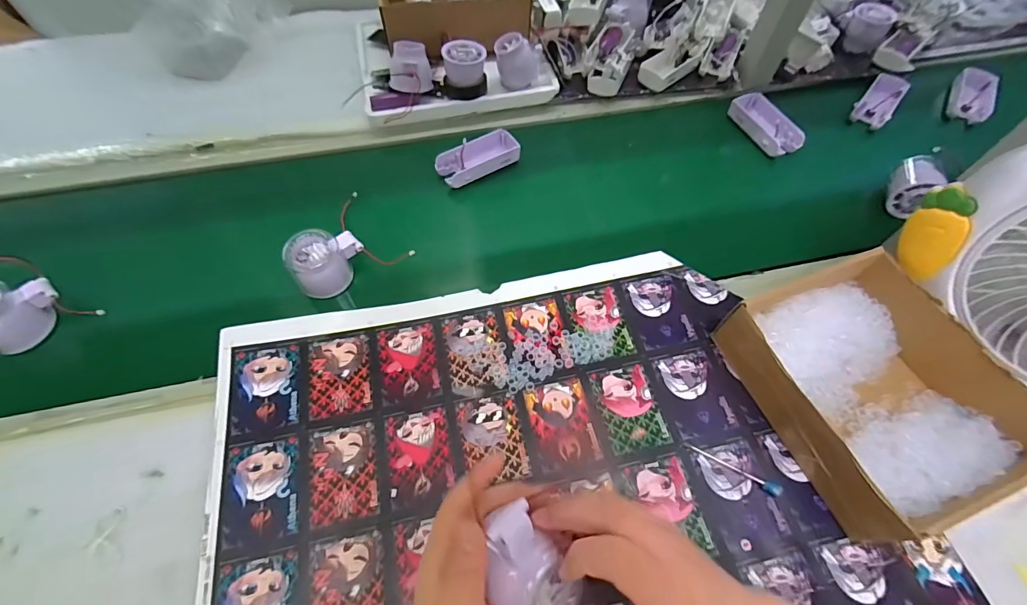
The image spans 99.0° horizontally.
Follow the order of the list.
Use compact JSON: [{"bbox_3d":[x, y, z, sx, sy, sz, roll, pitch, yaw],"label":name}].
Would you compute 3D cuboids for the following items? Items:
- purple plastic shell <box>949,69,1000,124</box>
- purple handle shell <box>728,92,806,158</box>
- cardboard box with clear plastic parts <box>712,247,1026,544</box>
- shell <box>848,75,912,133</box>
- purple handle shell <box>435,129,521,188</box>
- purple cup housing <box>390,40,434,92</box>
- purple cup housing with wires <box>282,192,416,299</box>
[{"bbox_3d":[0.681,-0.305,0.647,0.040,0.033,0.093,22,63,9],"label":"purple plastic shell"},{"bbox_3d":[0.357,-0.254,0.624,0.045,0.031,0.110,-23,64,-12],"label":"purple handle shell"},{"bbox_3d":[0.319,0.073,0.397,0.176,0.071,0.220,-18,63,-10],"label":"cardboard box with clear plastic parts"},{"bbox_3d":[0.530,-0.291,0.632,0.048,0.035,0.091,40,67,17],"label":"shell"},{"bbox_3d":[-0.048,-0.193,0.591,0.110,0.027,0.054,-31,65,-15],"label":"purple handle shell"},{"bbox_3d":[-0.140,-0.312,0.589,0.056,0.048,0.055,-10,62,-5],"label":"purple cup housing"},{"bbox_3d":[-0.208,-0.070,0.502,0.099,0.064,0.114,40,69,20],"label":"purple cup housing with wires"}]

